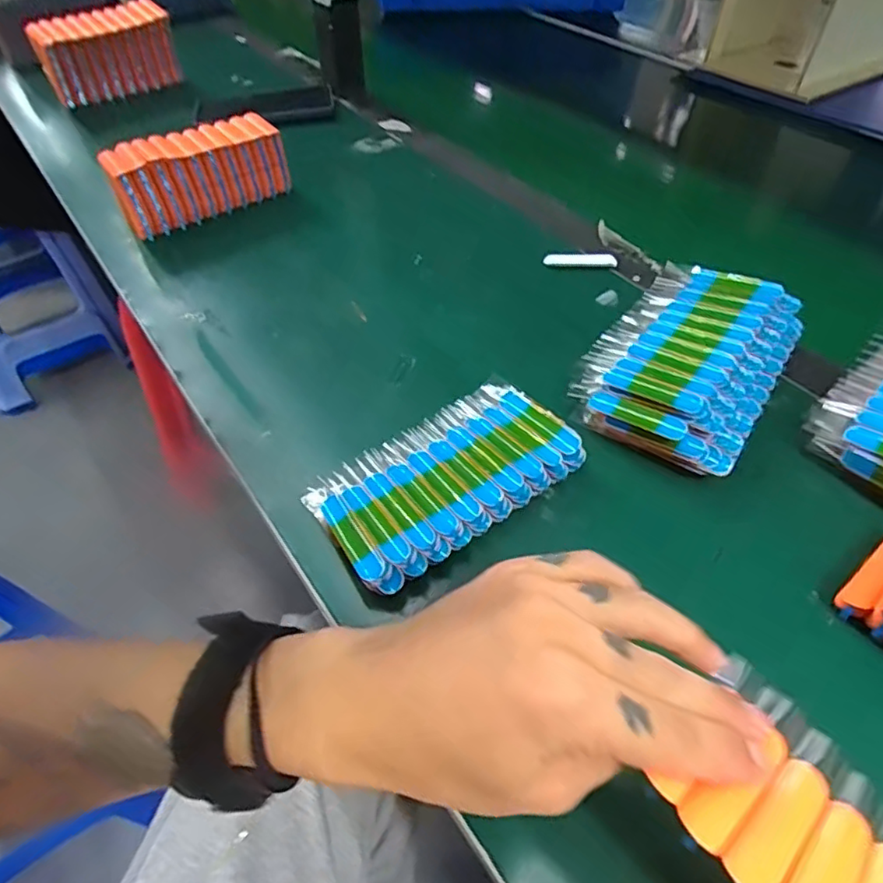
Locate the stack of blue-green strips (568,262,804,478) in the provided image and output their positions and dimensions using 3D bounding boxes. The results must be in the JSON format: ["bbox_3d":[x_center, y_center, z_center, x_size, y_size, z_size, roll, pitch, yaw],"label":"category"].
[{"bbox_3d":[0.167,-0.055,0.411,0.108,0.049,0.163,29,55,23],"label":"stack of blue-green strips"}]

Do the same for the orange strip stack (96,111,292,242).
[{"bbox_3d":[-0.224,-0.246,0.564,0.152,0.060,0.070,-30,55,-23],"label":"orange strip stack"}]

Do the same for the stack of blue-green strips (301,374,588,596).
[{"bbox_3d":[0.003,0.017,0.367,0.152,0.021,0.089,-31,56,-23],"label":"stack of blue-green strips"}]

